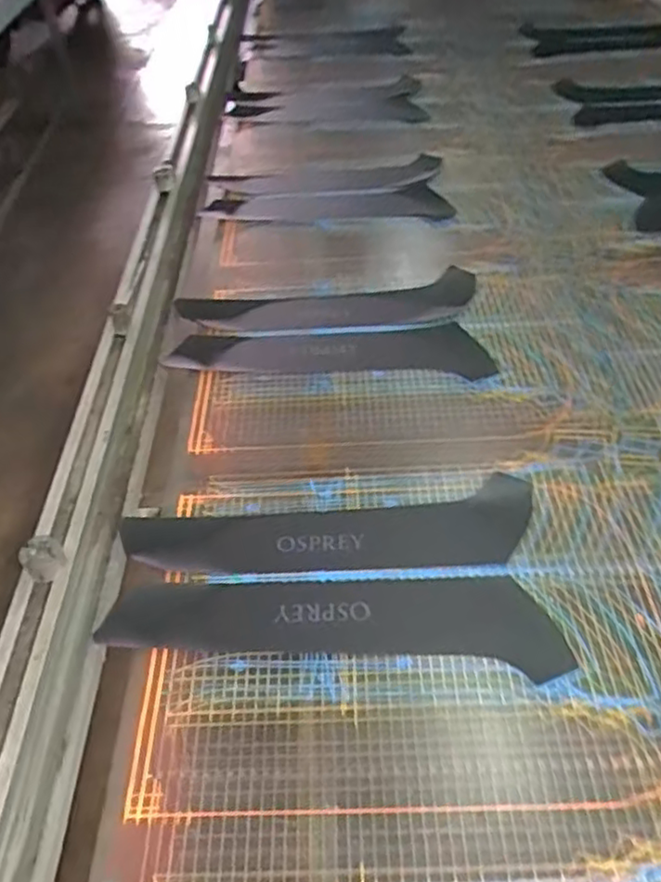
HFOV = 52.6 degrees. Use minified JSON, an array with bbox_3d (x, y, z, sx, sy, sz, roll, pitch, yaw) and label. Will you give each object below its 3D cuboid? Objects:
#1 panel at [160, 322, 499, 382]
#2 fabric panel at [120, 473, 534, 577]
[{"bbox_3d":[-0.004,-0.125,0.910,0.420,0.010,0.108,-1,47,2],"label":"panel"},{"bbox_3d":[0.000,0.099,0.707,0.431,0.009,0.098,-5,47,-1],"label":"fabric panel"}]

